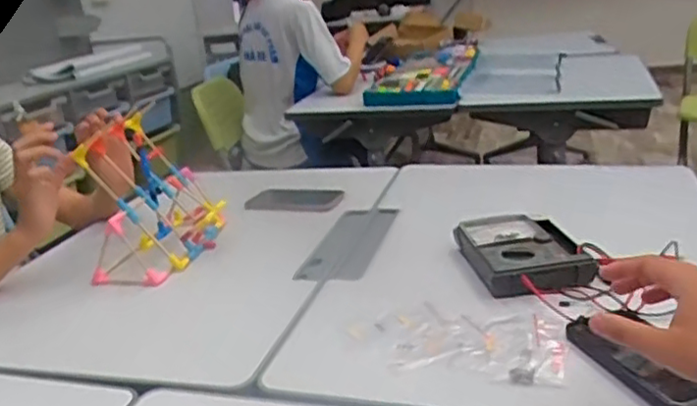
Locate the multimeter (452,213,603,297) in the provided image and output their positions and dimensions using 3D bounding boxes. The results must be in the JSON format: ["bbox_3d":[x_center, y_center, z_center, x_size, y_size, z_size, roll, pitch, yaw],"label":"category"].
[{"bbox_3d":[0.206,0.058,0.767,0.116,0.045,0.155,-8,20,-6],"label":"multimeter"}]

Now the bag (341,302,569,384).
[{"bbox_3d":[0.105,0.138,0.668,0.229,0.013,0.119,3,22,25],"label":"bag"}]

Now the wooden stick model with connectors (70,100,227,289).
[{"bbox_3d":[-0.280,-0.008,0.932,0.185,0.190,0.199,-11,20,-13],"label":"wooden stick model with connectors"}]

